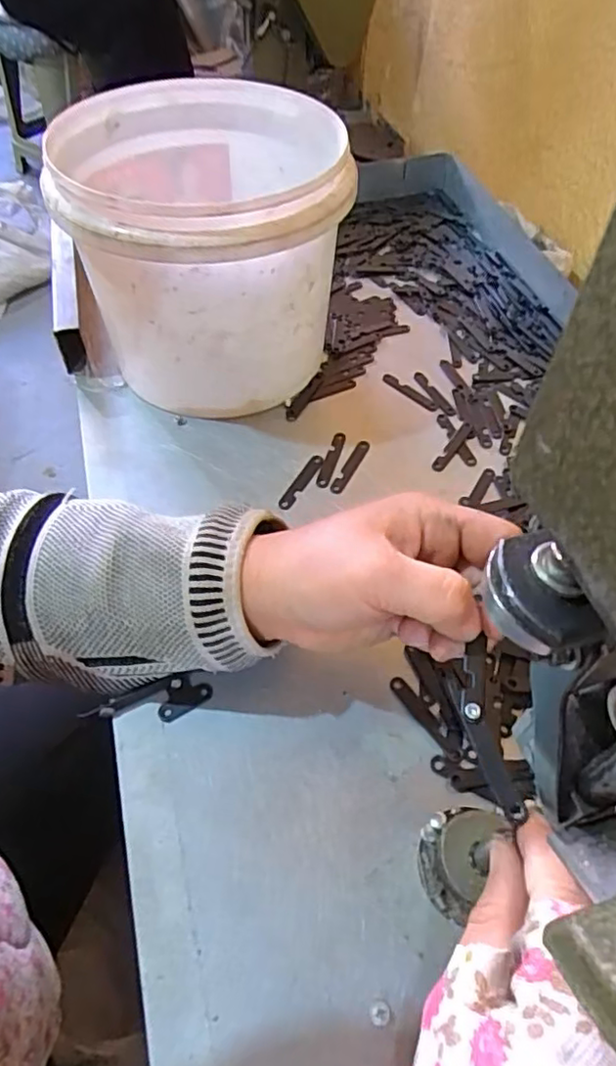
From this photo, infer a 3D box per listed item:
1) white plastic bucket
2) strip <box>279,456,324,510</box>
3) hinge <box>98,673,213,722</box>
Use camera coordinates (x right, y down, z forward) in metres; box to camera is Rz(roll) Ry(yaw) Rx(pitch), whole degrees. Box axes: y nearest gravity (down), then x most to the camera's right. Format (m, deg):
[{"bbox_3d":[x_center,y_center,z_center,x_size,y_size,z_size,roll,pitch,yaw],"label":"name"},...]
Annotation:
[{"bbox_3d":[-0.066,-0.195,0.441,0.171,0.157,0.188,0,54,0],"label":"white plastic bucket"},{"bbox_3d":[-0.004,-0.035,0.419,0.010,0.004,0.051,26,57,17],"label":"strip"},{"bbox_3d":[-0.078,0.089,0.322,0.055,0.005,0.018,-15,55,-11],"label":"hinge"}]

